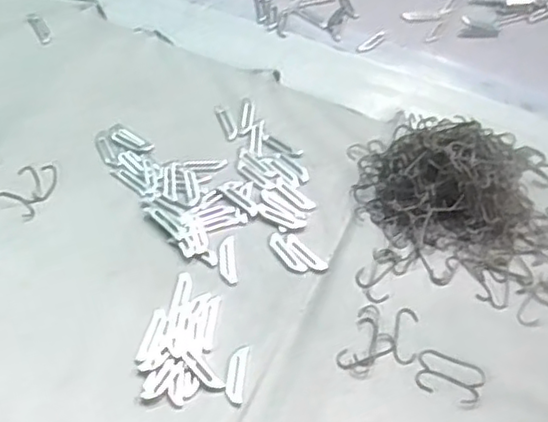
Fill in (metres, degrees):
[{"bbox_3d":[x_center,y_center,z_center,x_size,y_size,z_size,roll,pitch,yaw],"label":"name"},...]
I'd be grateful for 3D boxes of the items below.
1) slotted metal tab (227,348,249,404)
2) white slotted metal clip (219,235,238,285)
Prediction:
[{"bbox_3d":[-0.024,0.107,0.441,0.011,0.004,0.038,6,54,1],"label":"slotted metal tab"},{"bbox_3d":[-0.035,0.035,0.495,0.012,0.004,0.040,-3,54,-5],"label":"white slotted metal clip"}]

